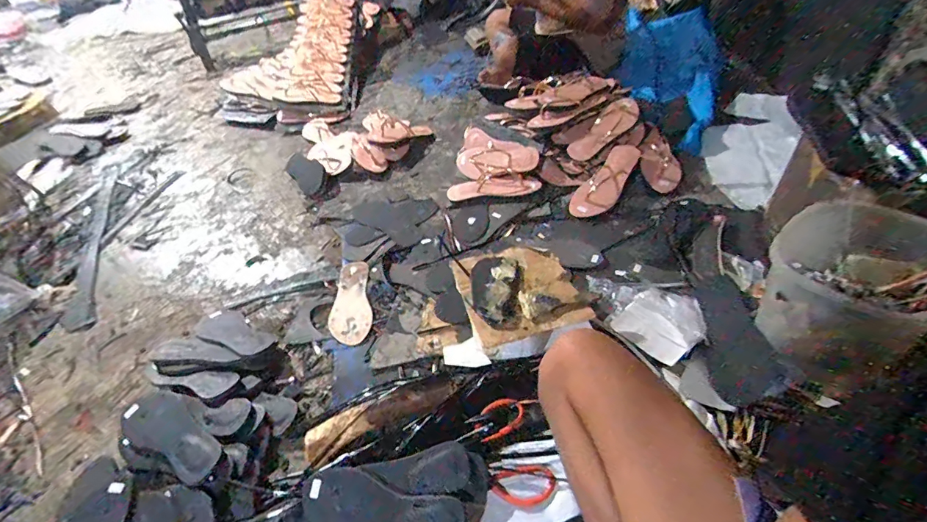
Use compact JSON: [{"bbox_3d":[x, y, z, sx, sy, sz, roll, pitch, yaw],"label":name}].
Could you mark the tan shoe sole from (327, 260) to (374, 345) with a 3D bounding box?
[{"bbox_3d":[-0.255,0.088,0.964,0.093,0.008,0.234,-10,48,-4],"label":"tan shoe sole"}]

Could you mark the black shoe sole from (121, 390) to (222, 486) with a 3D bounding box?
[{"bbox_3d":[-0.498,0.295,0.737,0.216,0.022,0.088,18,51,23],"label":"black shoe sole"}]

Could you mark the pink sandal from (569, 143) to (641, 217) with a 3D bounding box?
[{"bbox_3d":[0.369,-0.209,1.088,0.089,0.048,0.250,34,75,30],"label":"pink sandal"}]

